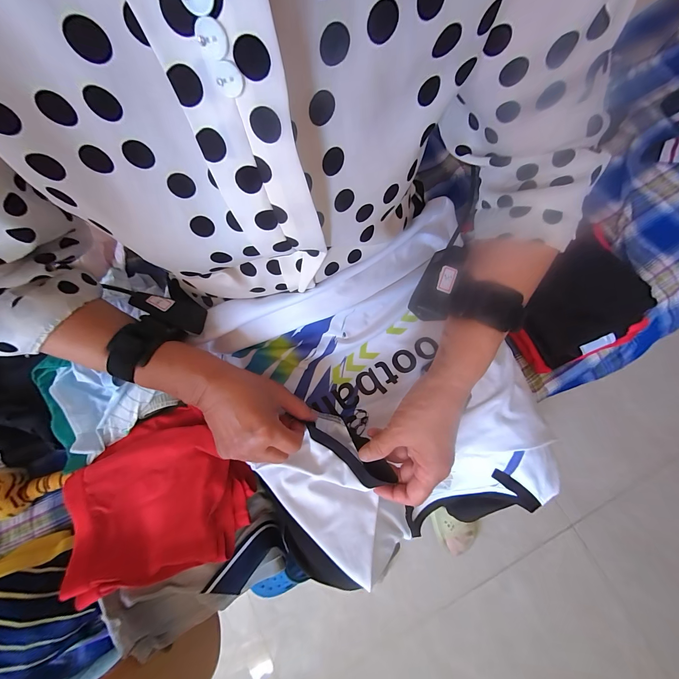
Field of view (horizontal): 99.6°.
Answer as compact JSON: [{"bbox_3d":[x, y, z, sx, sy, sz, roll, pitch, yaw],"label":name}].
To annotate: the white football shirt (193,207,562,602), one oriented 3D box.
[{"bbox_3d":[0.051,0.060,0.335,0.339,0.139,0.345,0,74,2],"label":"white football shirt"}]

